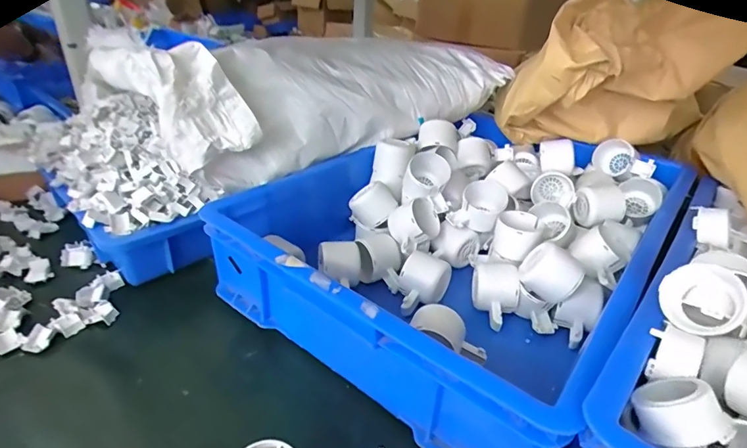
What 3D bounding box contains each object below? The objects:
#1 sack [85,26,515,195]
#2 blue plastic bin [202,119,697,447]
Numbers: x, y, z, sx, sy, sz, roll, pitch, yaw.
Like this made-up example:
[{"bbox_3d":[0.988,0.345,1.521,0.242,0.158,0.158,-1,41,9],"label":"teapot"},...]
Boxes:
[{"bbox_3d":[-0.068,-0.203,0.704,0.584,0.151,0.227,-19,37,-32],"label":"sack"},{"bbox_3d":[0.127,0.009,0.603,0.432,0.137,0.549,25,37,32],"label":"blue plastic bin"}]

